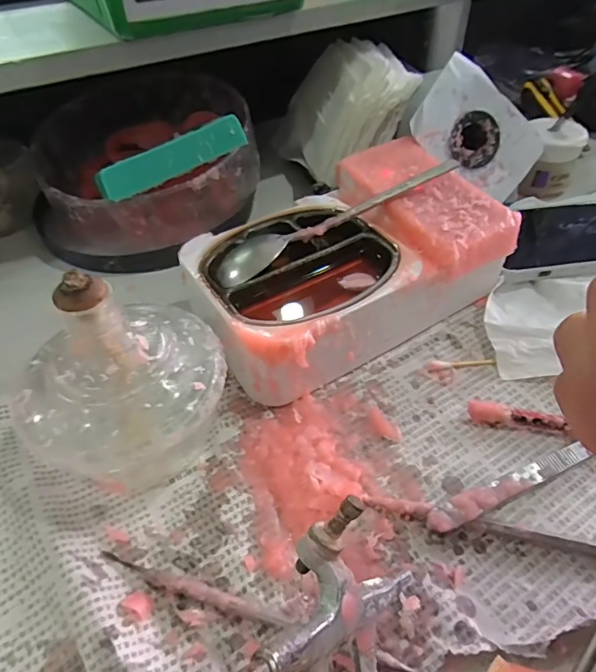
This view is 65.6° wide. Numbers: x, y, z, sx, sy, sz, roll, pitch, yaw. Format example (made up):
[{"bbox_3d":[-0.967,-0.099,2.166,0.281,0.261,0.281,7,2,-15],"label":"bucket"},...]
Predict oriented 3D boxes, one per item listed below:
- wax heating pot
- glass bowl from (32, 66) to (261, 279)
[{"bbox_3d":[0.036,-0.049,0.297,0.214,0.065,0.116,-28,53,-23],"label":"wax heating pot"},{"bbox_3d":[-0.133,-0.152,0.398,0.182,0.068,0.194,-1,47,1],"label":"glass bowl"}]

